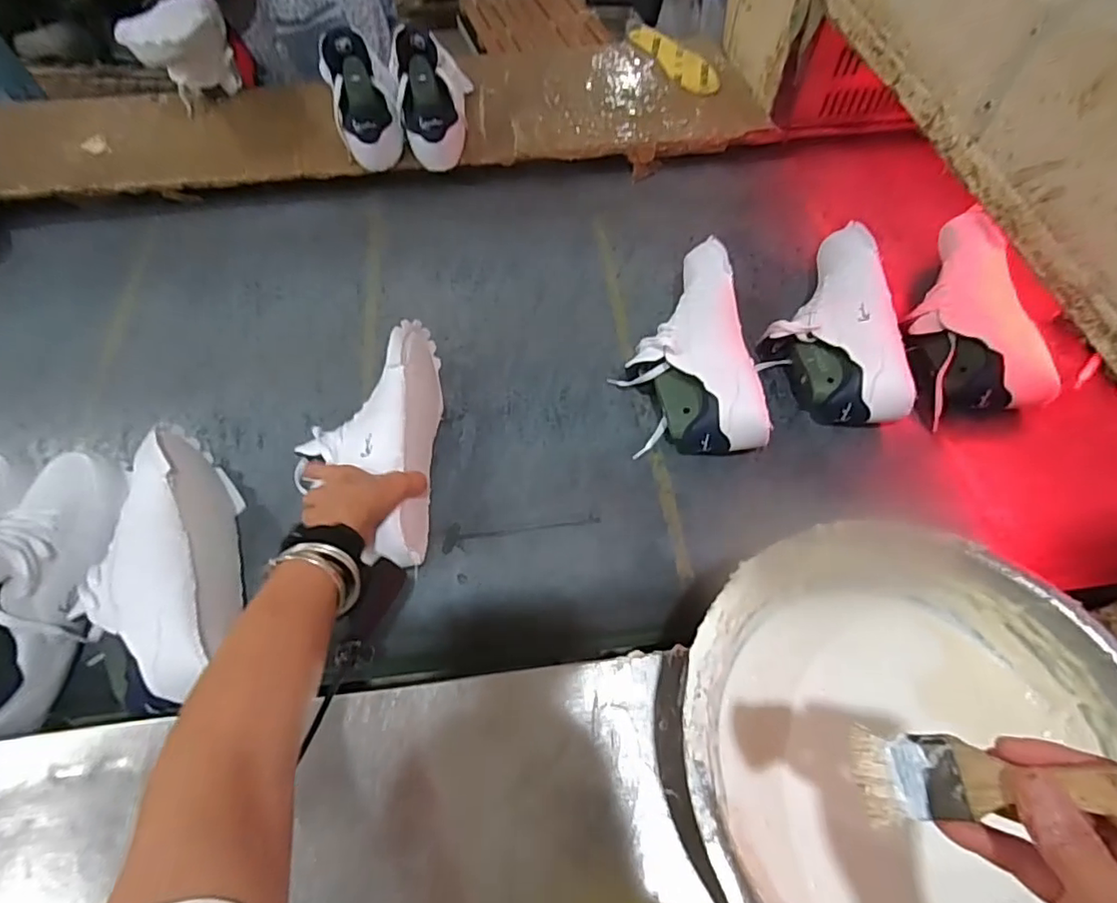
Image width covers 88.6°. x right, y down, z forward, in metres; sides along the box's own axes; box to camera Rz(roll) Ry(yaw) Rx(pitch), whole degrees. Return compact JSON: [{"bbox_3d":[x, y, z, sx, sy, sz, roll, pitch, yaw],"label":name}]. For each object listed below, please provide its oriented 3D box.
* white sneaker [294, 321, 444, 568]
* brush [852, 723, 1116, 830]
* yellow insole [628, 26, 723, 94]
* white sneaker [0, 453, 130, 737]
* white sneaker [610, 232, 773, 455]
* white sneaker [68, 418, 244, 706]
[{"bbox_3d":[-0.210,-0.014,0.605,0.148,0.092,0.286,-1,60,-1],"label":"white sneaker"},{"bbox_3d":[0.205,0.146,0.245,0.138,0.012,0.037,-13,54,33],"label":"brush"},{"bbox_3d":[0.208,-0.705,1.024,0.079,0.010,0.248,-20,62,-12],"label":"yellow insole"},{"bbox_3d":[-0.500,0.110,0.522,0.129,0.108,0.275,3,60,1],"label":"white sneaker"},{"bbox_3d":[0.143,-0.119,0.665,0.134,0.089,0.267,-4,60,-3],"label":"white sneaker"},{"bbox_3d":[-0.377,0.097,0.548,0.111,0.078,0.278,-20,62,-12],"label":"white sneaker"}]

